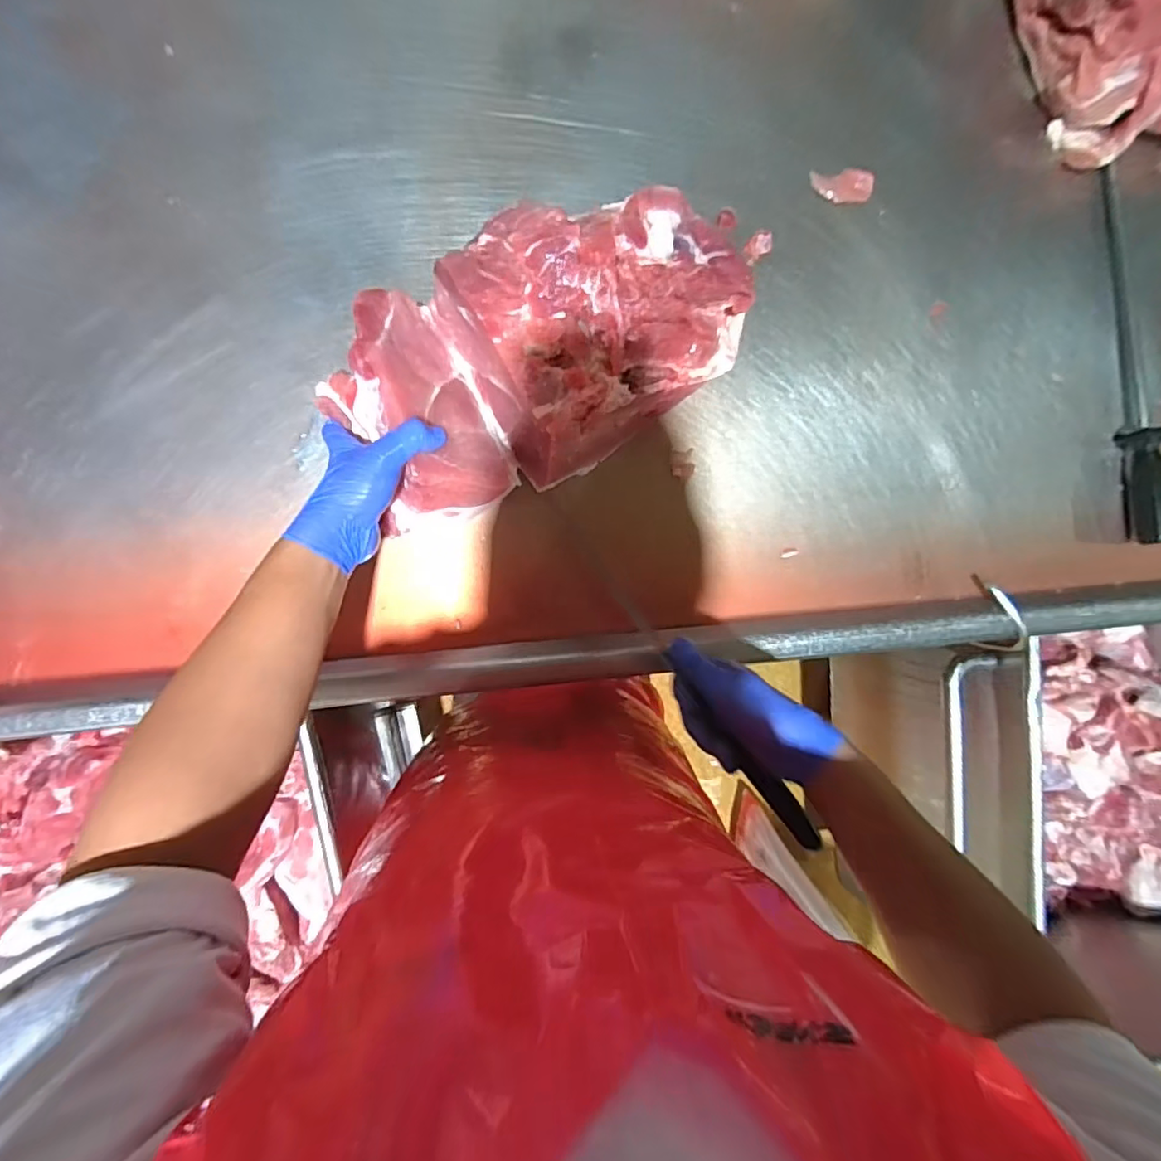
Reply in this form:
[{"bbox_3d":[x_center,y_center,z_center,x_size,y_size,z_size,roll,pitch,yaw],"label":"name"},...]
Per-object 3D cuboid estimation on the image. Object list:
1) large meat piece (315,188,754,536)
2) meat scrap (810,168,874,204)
[{"bbox_3d":[-0.032,-0.194,0.476,0.347,0.099,0.188,-25,93,-5],"label":"large meat piece"},{"bbox_3d":[0.265,-0.399,0.581,0.062,0.006,0.031,-5,91,-6],"label":"meat scrap"}]

